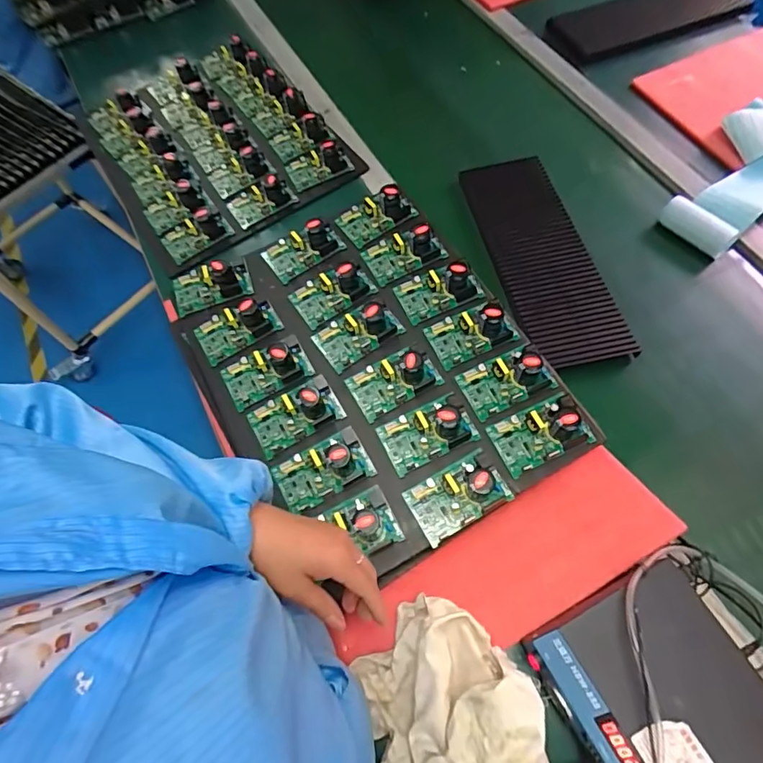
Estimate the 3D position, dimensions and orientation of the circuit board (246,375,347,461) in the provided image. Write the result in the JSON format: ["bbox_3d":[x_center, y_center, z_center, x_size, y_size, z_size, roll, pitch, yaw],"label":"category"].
[{"bbox_3d":[-0.111,0.035,0.630,0.113,0.043,0.074,-25,65,-9],"label":"circuit board"}]

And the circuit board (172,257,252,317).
[{"bbox_3d":[-0.247,-0.140,0.726,0.116,0.037,0.077,-11,64,-2],"label":"circuit board"}]

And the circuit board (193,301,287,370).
[{"bbox_3d":[-0.200,-0.078,0.698,0.114,0.048,0.078,-21,64,-7],"label":"circuit board"}]

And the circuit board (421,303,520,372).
[{"bbox_3d":[0.118,-0.071,0.663,0.110,0.045,0.072,-21,64,-7],"label":"circuit board"}]

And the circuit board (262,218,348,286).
[{"bbox_3d":[-0.116,-0.202,0.747,0.113,0.048,0.073,-23,65,-8],"label":"circuit board"}]

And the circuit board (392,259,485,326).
[{"bbox_3d":[0.078,-0.133,0.695,0.107,0.048,0.075,-24,65,-8],"label":"circuit board"}]

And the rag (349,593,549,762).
[{"bbox_3d":[0.060,0.346,0.479,0.181,0.130,0.251,-18,64,-5],"label":"rag"}]

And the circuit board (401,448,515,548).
[{"bbox_3d":[0.088,0.124,0.573,0.110,0.050,0.069,-28,66,-11],"label":"circuit board"}]

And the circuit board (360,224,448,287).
[{"bbox_3d":[0.030,-0.193,0.729,0.110,0.047,0.073,-25,65,-9],"label":"circuit board"}]

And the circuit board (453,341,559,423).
[{"bbox_3d":[0.156,-0.009,0.629,0.110,0.042,0.071,-23,65,-8],"label":"circuit board"}]

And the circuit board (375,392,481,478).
[{"bbox_3d":[0.055,0.054,0.606,0.109,0.040,0.066,-24,65,-8],"label":"circuit board"}]

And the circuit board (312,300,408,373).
[{"bbox_3d":[-0.033,-0.074,0.674,0.109,0.043,0.073,-31,66,-12],"label":"circuit board"}]

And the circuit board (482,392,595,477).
[{"bbox_3d":[0.188,0.054,0.596,0.107,0.039,0.072,-22,65,-8],"label":"circuit board"}]

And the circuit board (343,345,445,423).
[{"bbox_3d":[0.015,-0.009,0.641,0.112,0.040,0.073,-24,65,-8],"label":"circuit board"}]

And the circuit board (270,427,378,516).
[{"bbox_3d":[-0.071,0.100,0.598,0.110,0.049,0.068,-27,65,-10],"label":"circuit board"}]

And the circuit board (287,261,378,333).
[{"bbox_3d":[-0.071,-0.133,0.707,0.112,0.041,0.074,-28,65,-10],"label":"circuit board"}]

